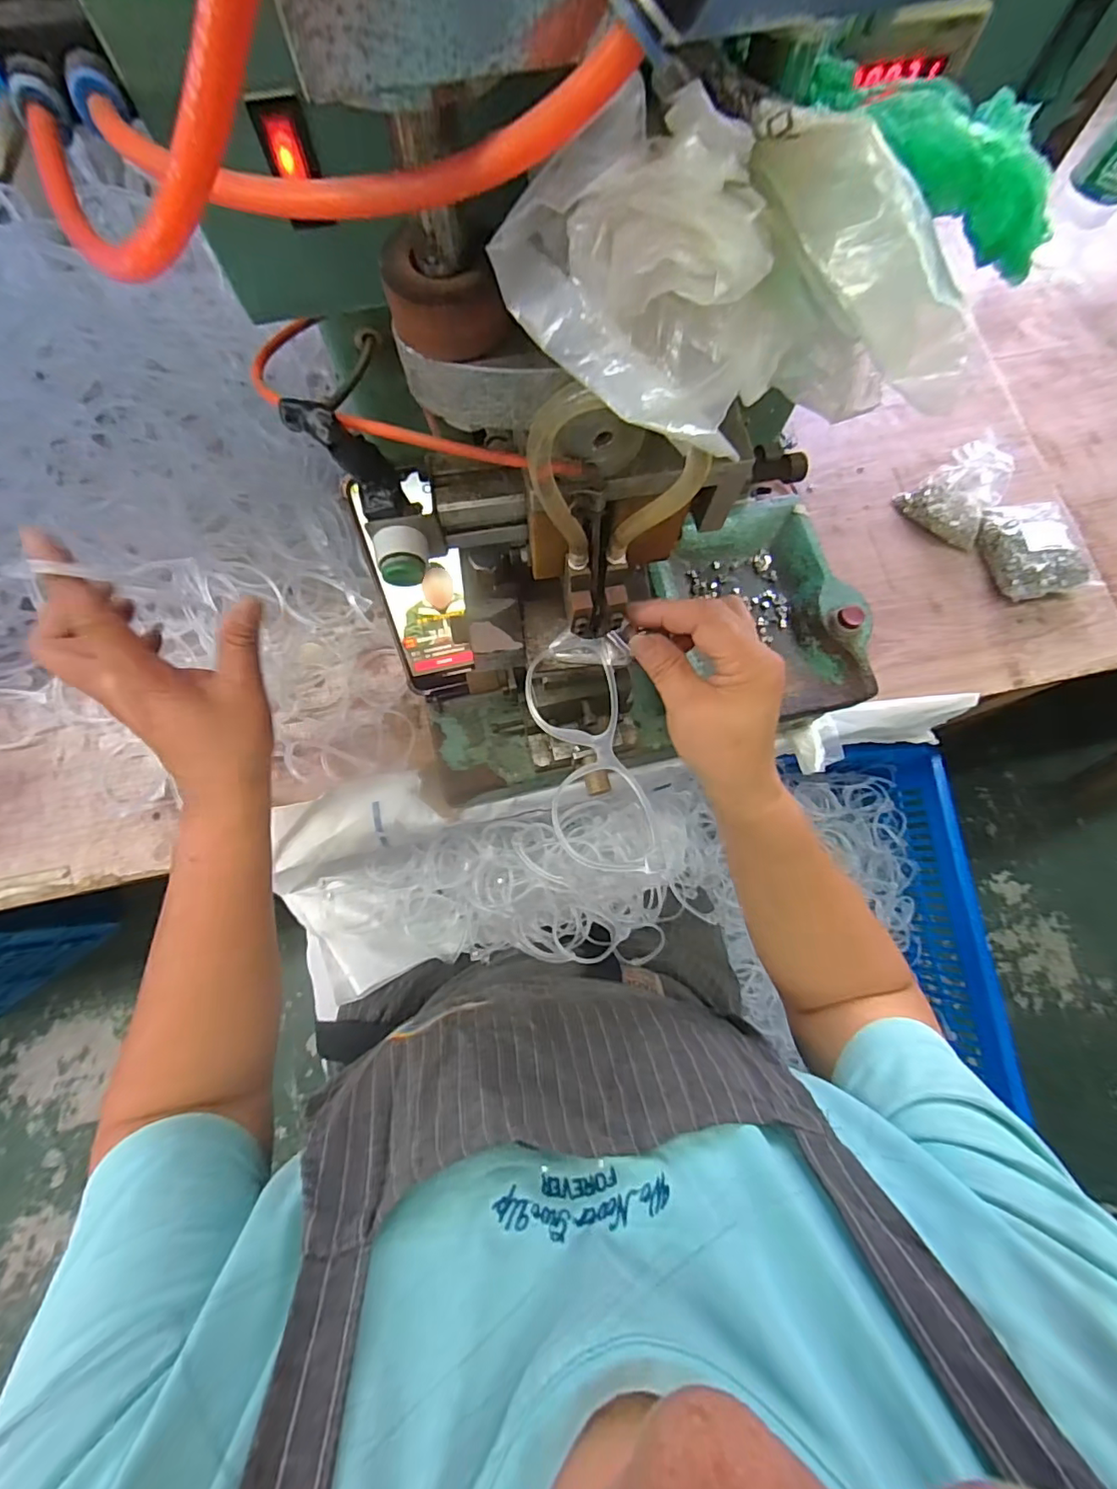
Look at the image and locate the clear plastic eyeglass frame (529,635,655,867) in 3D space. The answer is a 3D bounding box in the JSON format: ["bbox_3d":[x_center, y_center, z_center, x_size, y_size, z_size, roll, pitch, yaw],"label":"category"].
[{"bbox_3d":[0.018,0.001,0.292,0.058,0.010,0.135,-8,71,-3],"label":"clear plastic eyeglass frame"}]

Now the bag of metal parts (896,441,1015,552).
[{"bbox_3d":[0.382,-0.233,0.514,0.064,0.063,0.082,-31,79,-8],"label":"bag of metal parts"}]

